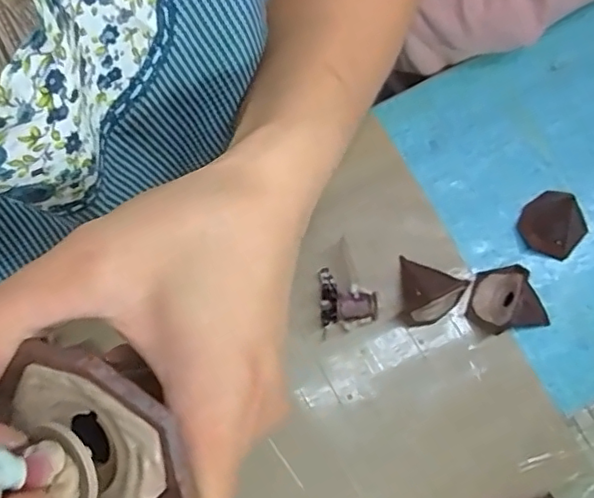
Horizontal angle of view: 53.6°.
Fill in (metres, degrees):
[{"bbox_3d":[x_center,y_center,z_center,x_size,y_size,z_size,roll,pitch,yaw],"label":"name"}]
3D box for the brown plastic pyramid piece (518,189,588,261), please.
[{"bbox_3d":[0.249,-0.024,0.562,0.056,0.050,0.060,0,76,-1],"label":"brown plastic pyramid piece"}]

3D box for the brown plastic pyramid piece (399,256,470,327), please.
[{"bbox_3d":[0.125,0.038,0.542,0.055,0.046,0.066,3,76,-1],"label":"brown plastic pyramid piece"}]

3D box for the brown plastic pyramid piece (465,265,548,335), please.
[{"bbox_3d":[0.192,0.052,0.543,0.056,0.045,0.068,-33,79,-9],"label":"brown plastic pyramid piece"}]

